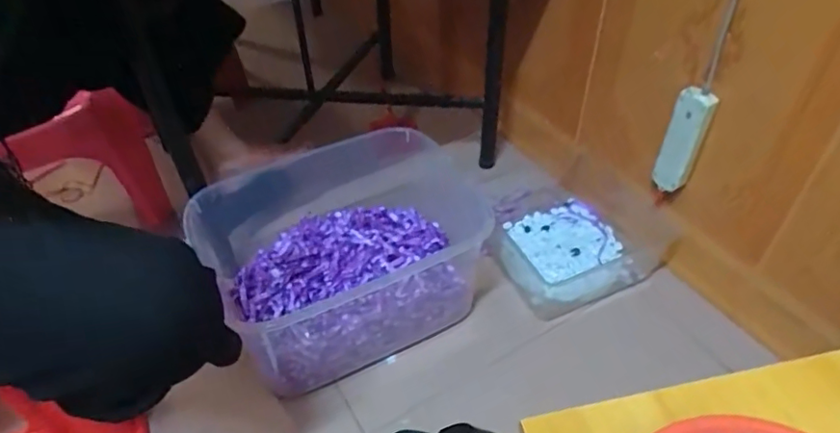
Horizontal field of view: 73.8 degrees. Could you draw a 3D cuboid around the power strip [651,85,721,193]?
[{"bbox_3d":[0.444,-0.126,0.951,0.056,0.186,0.028,21,49,22],"label":"power strip"}]

